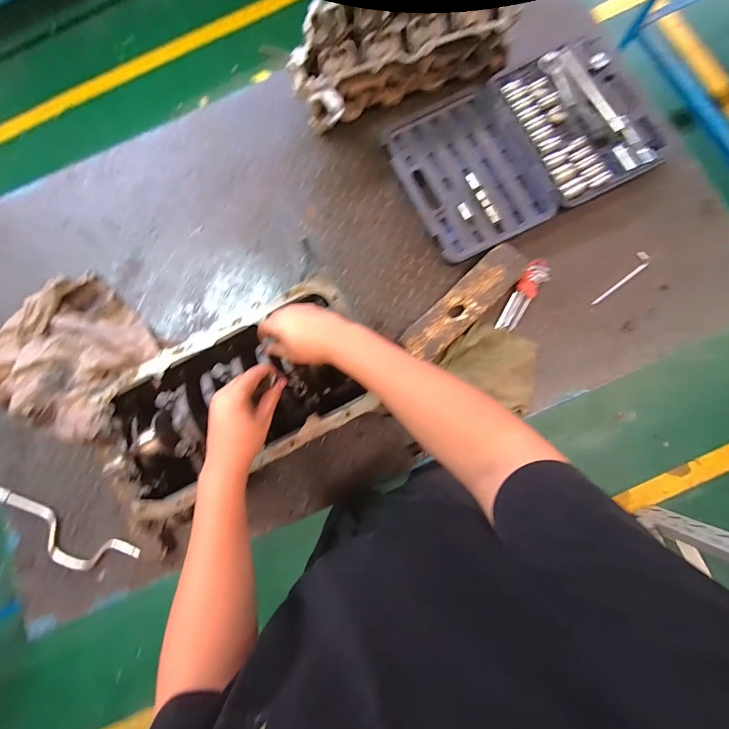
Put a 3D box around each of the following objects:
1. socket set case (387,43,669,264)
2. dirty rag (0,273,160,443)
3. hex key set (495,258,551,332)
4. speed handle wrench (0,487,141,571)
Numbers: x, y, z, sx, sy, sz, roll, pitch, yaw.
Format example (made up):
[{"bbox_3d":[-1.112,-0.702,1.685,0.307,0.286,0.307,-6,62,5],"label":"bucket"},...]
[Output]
[{"bbox_3d":[0.366,-0.516,0.804,0.578,0.045,0.385,-27,82,0],"label":"socket set case"},{"bbox_3d":[-0.693,-0.024,0.790,0.413,0.085,0.367,23,85,6],"label":"dirty rag"},{"bbox_3d":[0.364,-0.161,0.768,0.050,0.025,0.200,36,86,7],"label":"hex key set"},{"bbox_3d":[-0.685,0.387,0.756,0.373,0.023,0.091,19,84,6],"label":"speed handle wrench"}]

